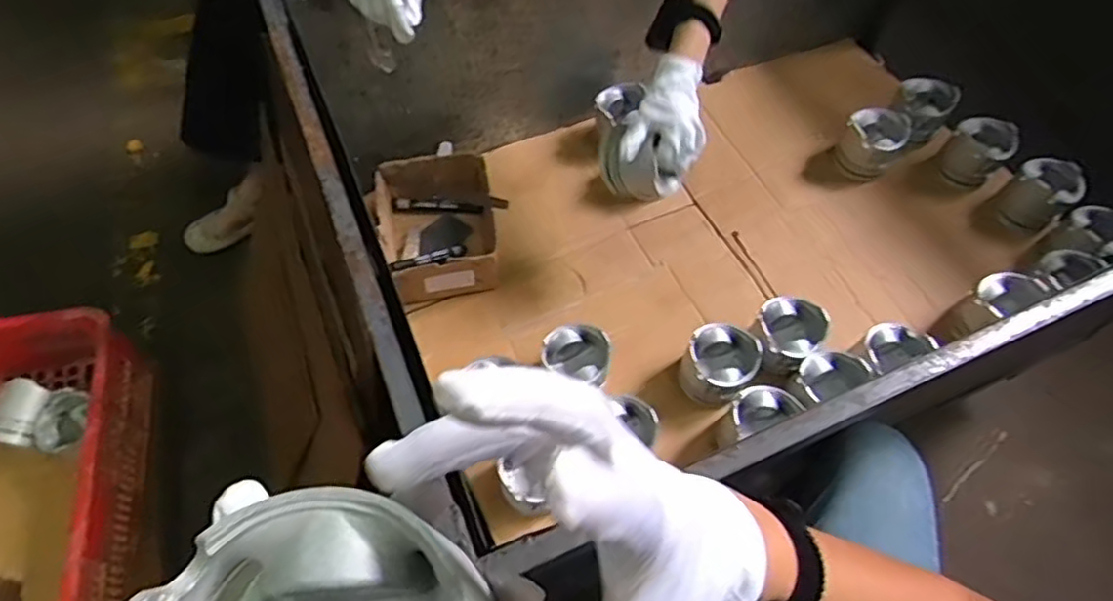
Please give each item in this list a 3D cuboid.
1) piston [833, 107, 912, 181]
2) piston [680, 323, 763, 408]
[{"bbox_3d":[0.528,-0.265,1.104,0.088,0.084,0.089,0,60,0],"label":"piston"},{"bbox_3d":[0.220,0.089,0.902,0.091,0.103,0.092,0,60,0],"label":"piston"}]

